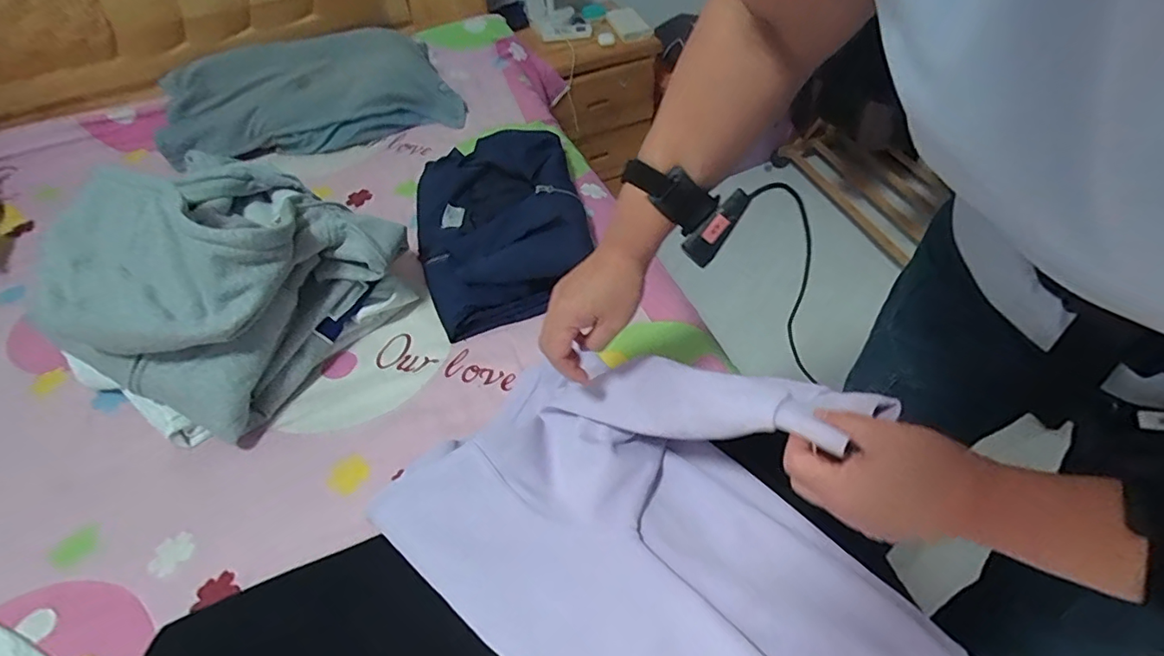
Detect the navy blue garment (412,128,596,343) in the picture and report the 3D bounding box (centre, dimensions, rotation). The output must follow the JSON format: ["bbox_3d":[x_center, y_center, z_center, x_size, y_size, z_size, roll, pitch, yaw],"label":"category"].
[{"bbox_3d":[-0.129,-0.176,0.849,0.273,0.096,0.365,-16,51,-7],"label":"navy blue garment"}]

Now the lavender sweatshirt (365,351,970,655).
[{"bbox_3d":[0.074,0.176,0.439,0.499,0.177,0.288,28,58,25],"label":"lavender sweatshirt"}]

